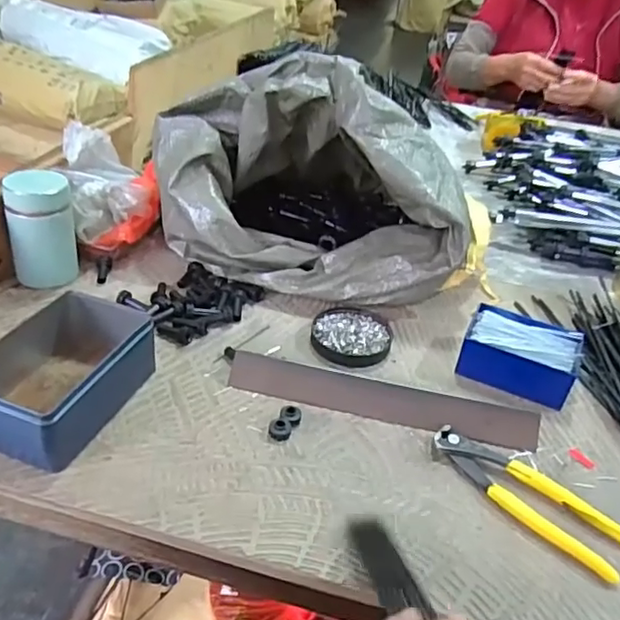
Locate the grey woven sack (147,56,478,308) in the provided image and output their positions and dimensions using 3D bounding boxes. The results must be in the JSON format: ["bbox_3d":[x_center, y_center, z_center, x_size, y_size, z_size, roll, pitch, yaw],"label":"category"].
[{"bbox_3d":[0.014,-0.171,0.709,0.355,0.212,0.252,14,36,10],"label":"grey woven sack"}]

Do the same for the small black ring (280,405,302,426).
[{"bbox_3d":[-0.017,0.094,0.527,0.017,0.011,0.018,4,35,-3],"label":"small black ring"}]

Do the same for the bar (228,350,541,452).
[{"bbox_3d":[0.066,0.083,0.550,0.279,0.007,0.035,11,74,6],"label":"bar"}]

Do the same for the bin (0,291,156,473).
[{"bbox_3d":[-0.211,0.053,0.515,0.105,0.063,0.148,16,37,14],"label":"bin"}]

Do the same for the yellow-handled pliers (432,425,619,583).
[{"bbox_3d":[0.173,0.147,0.484,0.162,0.013,0.051,32,43,31],"label":"yellow-handled pliers"}]

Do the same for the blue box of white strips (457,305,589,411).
[{"bbox_3d":[0.214,0.044,0.612,0.108,0.040,0.083,19,37,17],"label":"blue box of white strips"}]

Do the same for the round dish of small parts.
[{"bbox_3d":[0.045,0.024,0.642,0.083,0.016,0.088,4,35,-3],"label":"round dish of small parts"}]

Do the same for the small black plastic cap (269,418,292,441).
[{"bbox_3d":[-0.025,0.101,0.515,0.019,0.013,0.017,5,35,-3],"label":"small black plastic cap"}]

